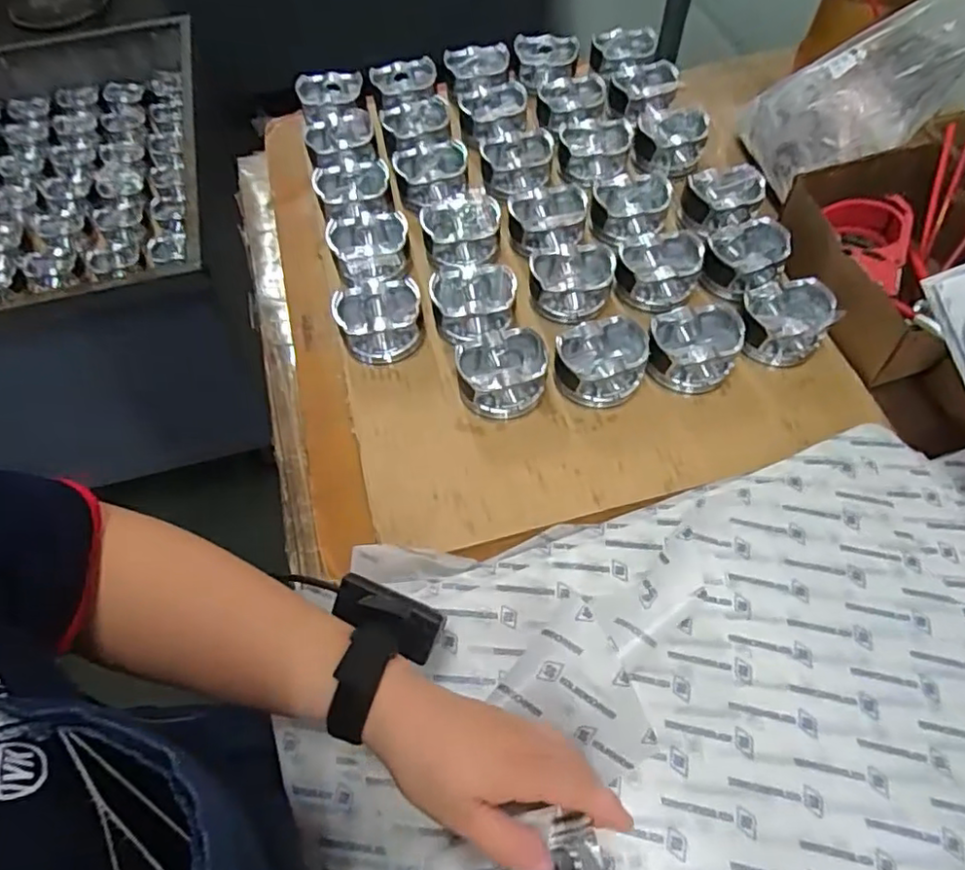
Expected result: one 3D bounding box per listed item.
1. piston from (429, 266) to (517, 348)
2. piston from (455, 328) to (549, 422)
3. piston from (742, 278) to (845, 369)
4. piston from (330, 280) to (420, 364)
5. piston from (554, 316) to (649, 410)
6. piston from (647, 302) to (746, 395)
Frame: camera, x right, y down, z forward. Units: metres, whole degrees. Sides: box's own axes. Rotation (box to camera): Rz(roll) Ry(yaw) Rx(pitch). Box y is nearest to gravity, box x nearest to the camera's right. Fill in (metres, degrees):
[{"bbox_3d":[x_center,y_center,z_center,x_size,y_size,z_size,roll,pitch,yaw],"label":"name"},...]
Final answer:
[{"bbox_3d":[-0.007,-0.127,0.602,0.081,0.050,0.075,-1,60,2],"label":"piston"},{"bbox_3d":[0.018,-0.054,0.563,0.081,0.040,0.075,-1,60,2],"label":"piston"},{"bbox_3d":[0.282,-0.107,0.582,0.081,0.048,0.074,5,60,5],"label":"piston"},{"bbox_3d":[-0.100,-0.112,0.599,0.082,0.047,0.079,-1,60,2],"label":"piston"},{"bbox_3d":[0.106,-0.067,0.568,0.084,0.042,0.080,3,60,4],"label":"piston"},{"bbox_3d":[0.194,-0.084,0.570,0.081,0.043,0.081,16,62,11],"label":"piston"}]

